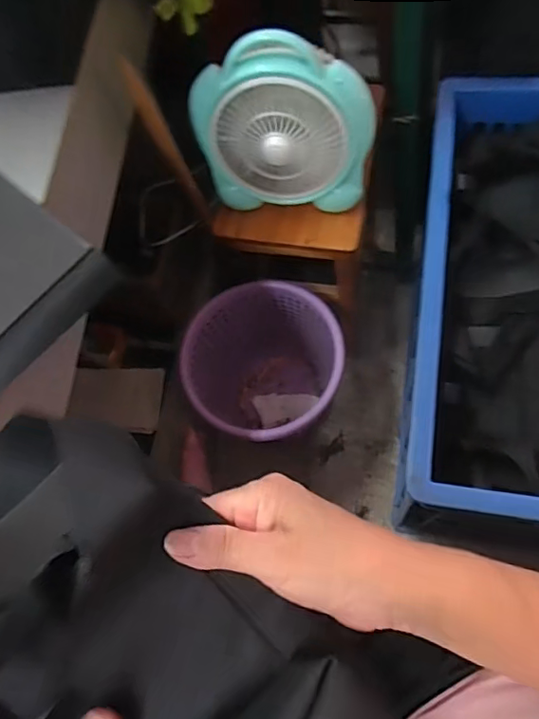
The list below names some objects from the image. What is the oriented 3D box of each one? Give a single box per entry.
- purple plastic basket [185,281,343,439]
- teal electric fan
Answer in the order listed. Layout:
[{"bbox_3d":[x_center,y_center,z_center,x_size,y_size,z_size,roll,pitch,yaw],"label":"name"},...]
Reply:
[{"bbox_3d":[-0.010,0.035,1.041,0.275,0.297,0.285,-3,68,7],"label":"purple plastic basket"},{"bbox_3d":[0.015,-0.309,0.743,0.239,0.224,0.080,0,68,9],"label":"teal electric fan"}]

